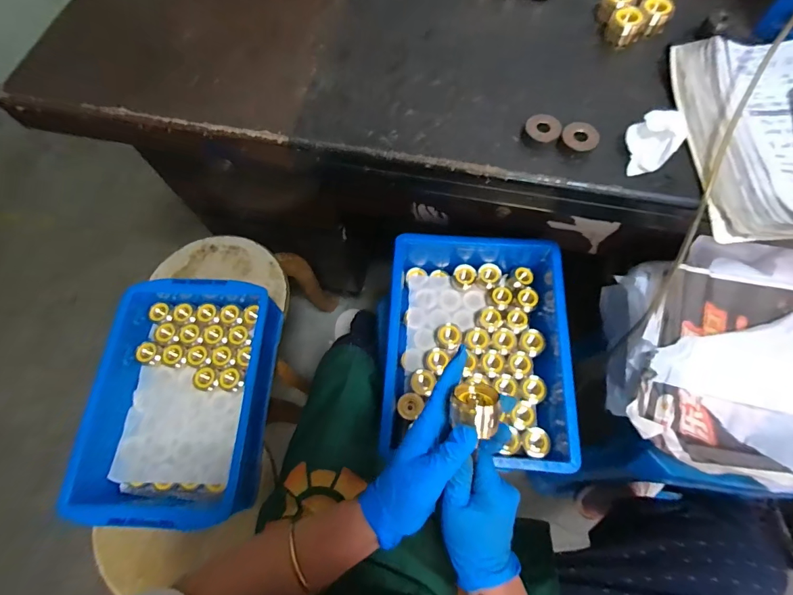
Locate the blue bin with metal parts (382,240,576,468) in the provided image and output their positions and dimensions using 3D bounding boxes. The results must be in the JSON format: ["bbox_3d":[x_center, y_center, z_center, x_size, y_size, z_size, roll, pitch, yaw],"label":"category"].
[{"bbox_3d":[0.122,0.066,0.620,0.258,0.110,0.354,4,69,4],"label":"blue bin with metal parts"}]

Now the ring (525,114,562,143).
[{"bbox_3d":[0.169,-0.194,0.453,0.038,0.017,0.034,26,72,12],"label":"ring"}]

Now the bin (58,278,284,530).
[{"bbox_3d":[-0.335,0.152,0.629,0.242,0.098,0.358,0,69,2],"label":"bin"}]

